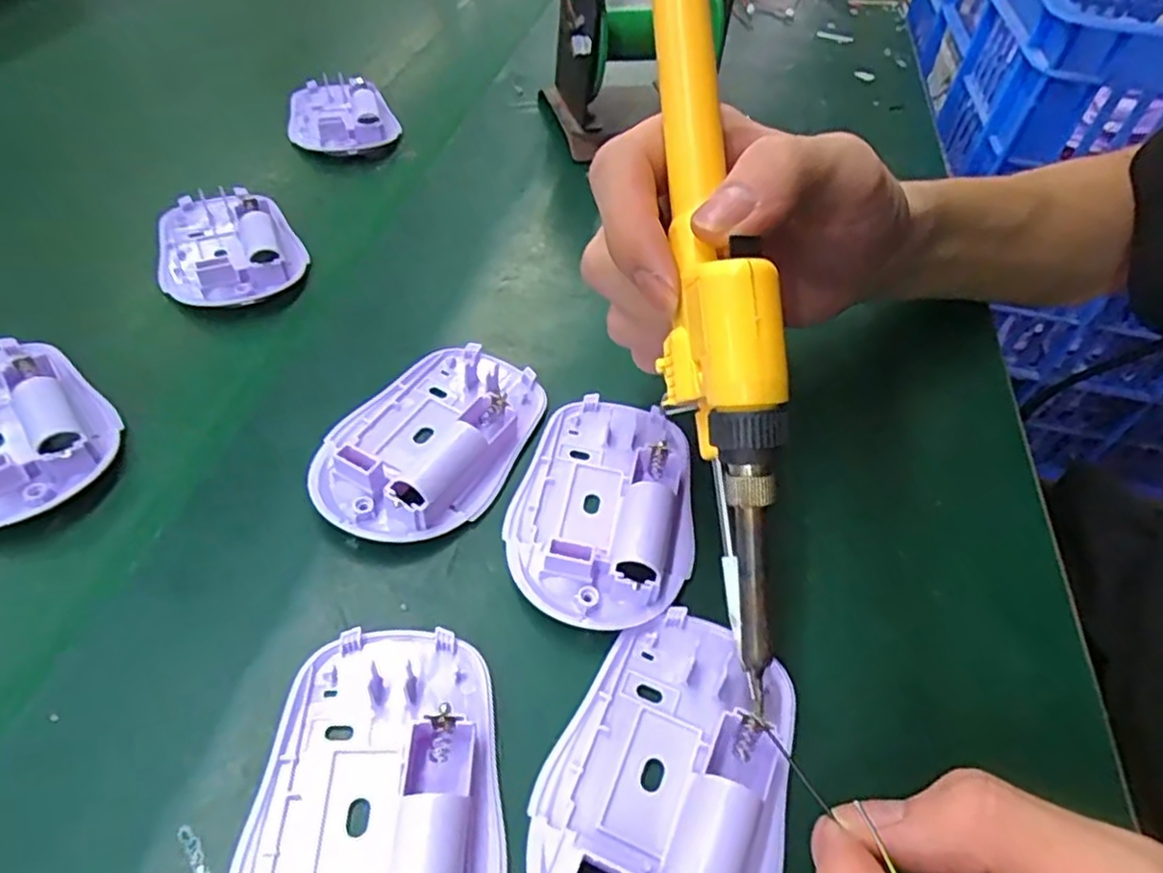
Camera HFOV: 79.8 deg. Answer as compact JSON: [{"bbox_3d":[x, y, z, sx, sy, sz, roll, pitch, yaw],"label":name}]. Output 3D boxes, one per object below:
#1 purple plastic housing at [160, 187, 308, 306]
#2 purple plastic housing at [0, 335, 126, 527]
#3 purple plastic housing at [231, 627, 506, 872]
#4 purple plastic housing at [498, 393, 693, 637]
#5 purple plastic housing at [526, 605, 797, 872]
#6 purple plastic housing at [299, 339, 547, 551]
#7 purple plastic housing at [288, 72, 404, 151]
[{"bbox_3d":[-0.163,-0.091,0.321,0.059,0.018,0.084,-16,54,-21],"label":"purple plastic housing"},{"bbox_3d":[-0.204,-0.006,0.242,0.088,0.016,0.060,38,54,22],"label":"purple plastic housing"},{"bbox_3d":[-0.050,0.092,0.170,0.061,0.017,0.095,6,49,-4],"label":"purple plastic housing"},{"bbox_3d":[0.009,0.020,0.239,0.060,0.014,0.093,9,49,2],"label":"purple plastic housing"},{"bbox_3d":[0.022,0.088,0.181,0.056,0.021,0.094,21,50,9],"label":"purple plastic housing"},{"bbox_3d":[-0.054,-0.002,0.250,0.059,0.017,0.094,24,50,12],"label":"purple plastic housing"},{"bbox_3d":[-0.147,-0.199,0.424,0.061,0.020,0.088,-11,52,-18],"label":"purple plastic housing"}]

